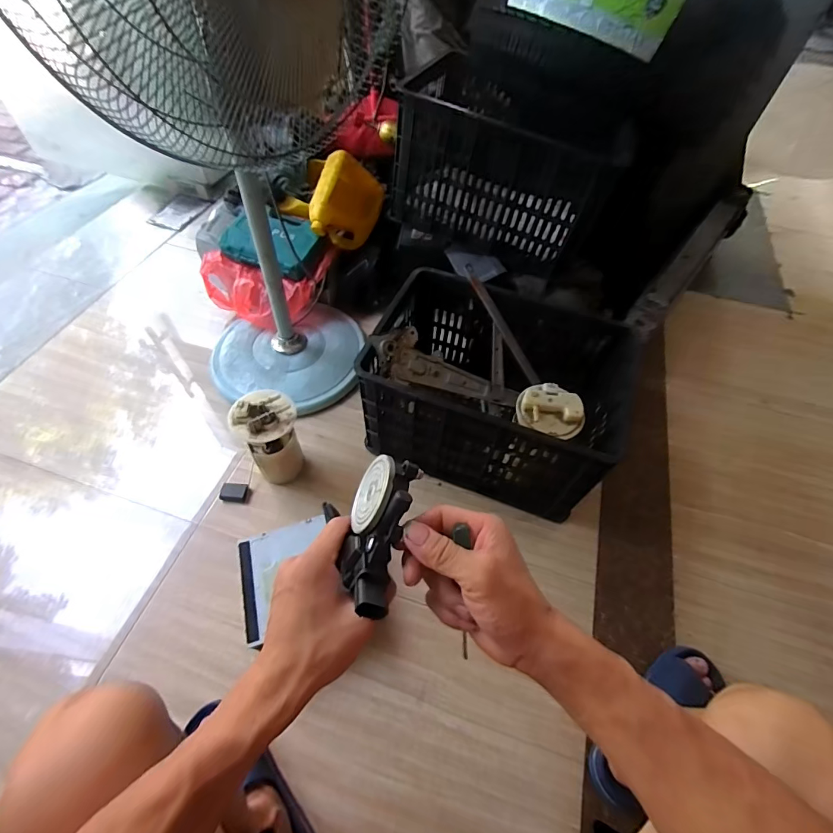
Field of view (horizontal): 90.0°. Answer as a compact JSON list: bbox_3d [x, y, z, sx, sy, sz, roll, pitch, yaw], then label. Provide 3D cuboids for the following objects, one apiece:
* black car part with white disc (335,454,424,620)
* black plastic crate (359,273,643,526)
[{"bbox_3d":[-0.034,0.089,0.320,0.068,0.043,0.109,-9,49,44],"label":"black car part with white disc"},{"bbox_3d":[0.188,-0.067,0.946,0.499,0.299,0.405,19,56,12],"label":"black plastic crate"}]

